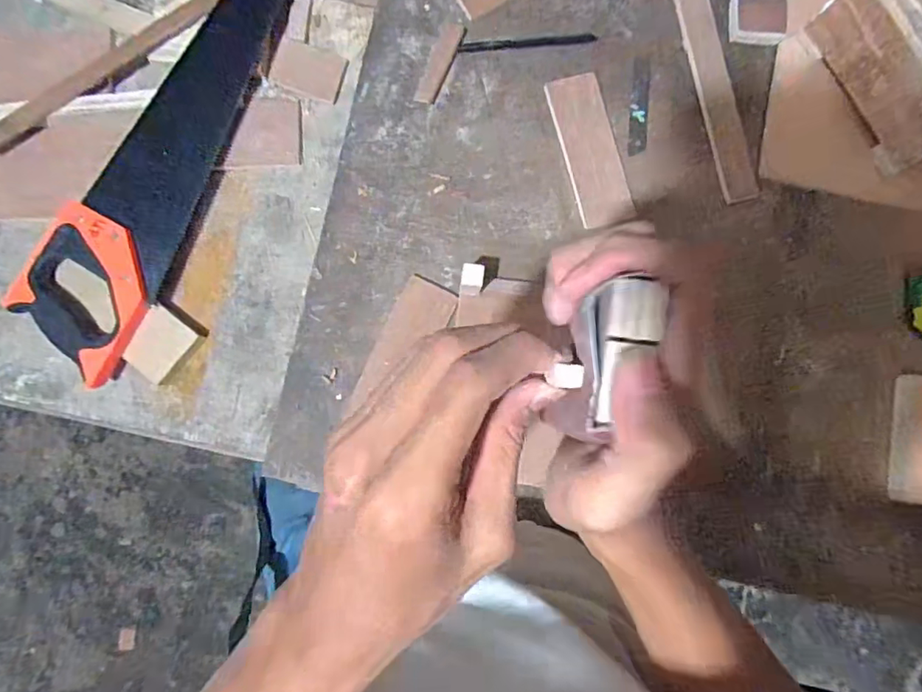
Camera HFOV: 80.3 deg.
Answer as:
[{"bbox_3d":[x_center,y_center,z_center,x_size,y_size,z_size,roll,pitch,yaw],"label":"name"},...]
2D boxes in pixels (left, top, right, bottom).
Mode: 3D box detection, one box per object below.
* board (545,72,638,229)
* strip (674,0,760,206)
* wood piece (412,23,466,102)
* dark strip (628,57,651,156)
[{"bbox_3d":[0.125,-0.185,0.520,0.053,0.012,0.141,-16,88,-6],"label":"board"},{"bbox_3d":[0.237,-0.300,0.534,0.034,0.004,0.325,-11,86,-3],"label":"strip"},{"bbox_3d":[-0.020,-0.270,0.522,0.022,0.004,0.084,23,85,0],"label":"wood piece"},{"bbox_3d":[0.174,-0.235,0.531,0.018,0.004,0.101,6,85,-1],"label":"dark strip"}]

